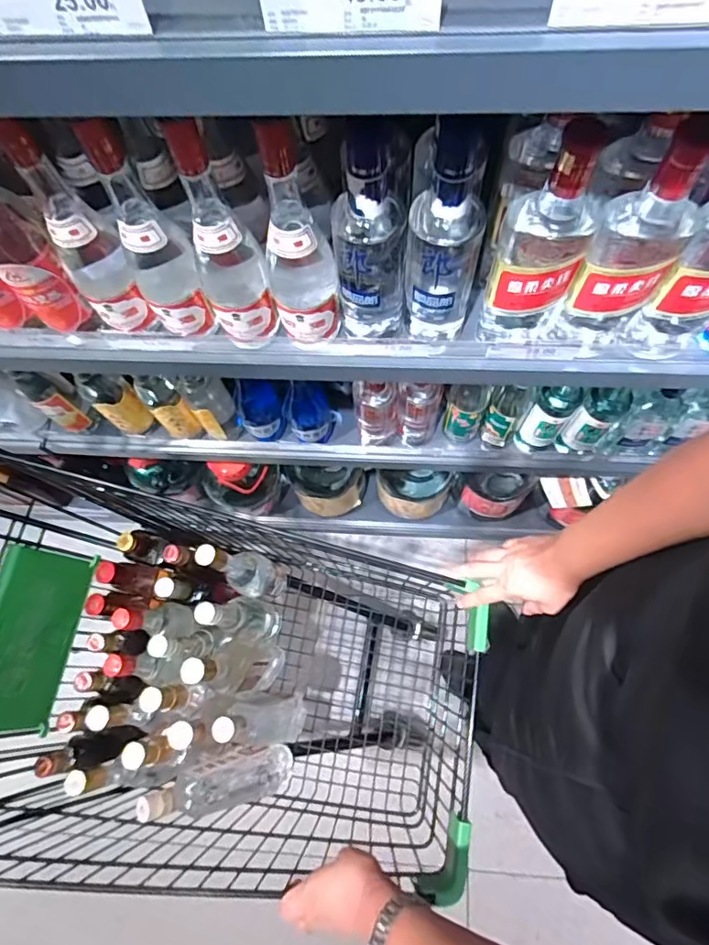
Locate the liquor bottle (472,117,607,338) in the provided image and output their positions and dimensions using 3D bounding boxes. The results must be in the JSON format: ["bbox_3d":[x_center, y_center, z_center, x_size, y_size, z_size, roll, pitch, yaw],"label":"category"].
[{"bbox_3d":[0.179,-0.212,0.494,0.077,0.241,0.064,16,73,6],"label":"liquor bottle"}]

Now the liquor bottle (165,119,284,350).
[{"bbox_3d":[-0.129,-0.218,0.518,0.065,0.244,0.062,-19,73,-5],"label":"liquor bottle"}]

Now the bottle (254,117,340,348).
[{"bbox_3d":[-0.057,-0.216,0.513,0.068,0.248,0.062,-11,73,-2],"label":"bottle"}]

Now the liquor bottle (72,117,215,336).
[{"bbox_3d":[-0.203,-0.228,0.515,0.066,0.222,0.073,-26,74,-7],"label":"liquor bottle"}]

